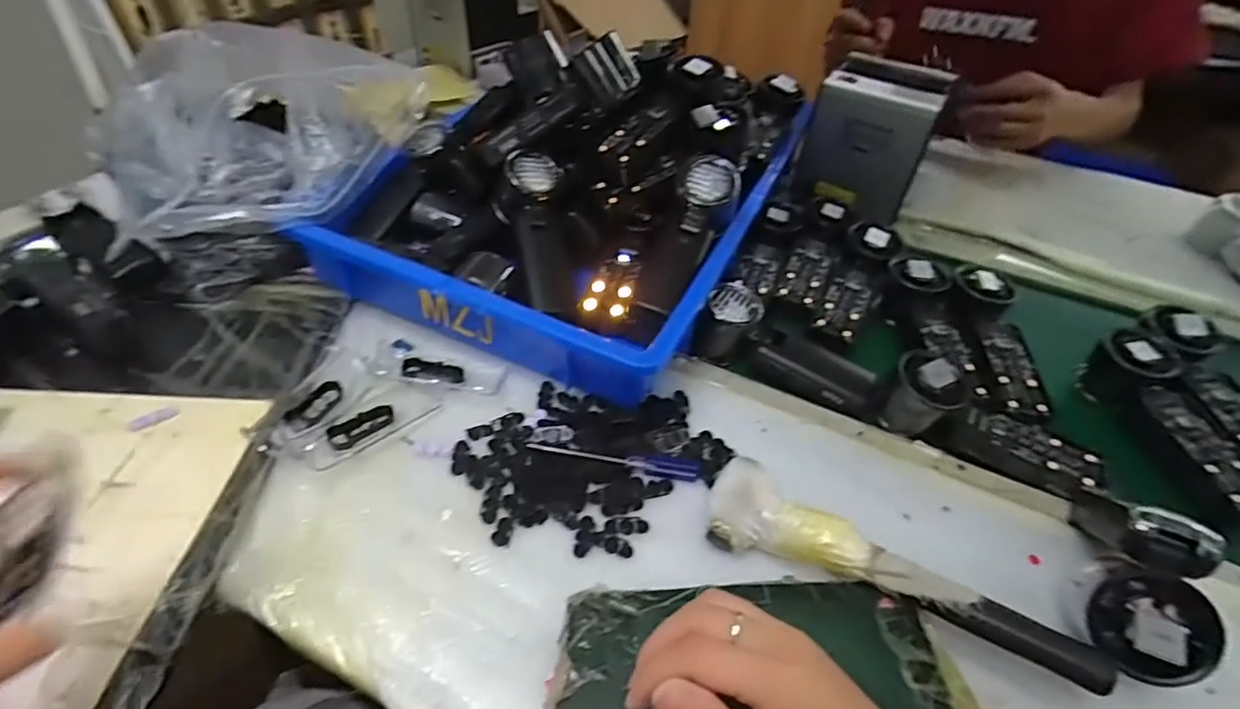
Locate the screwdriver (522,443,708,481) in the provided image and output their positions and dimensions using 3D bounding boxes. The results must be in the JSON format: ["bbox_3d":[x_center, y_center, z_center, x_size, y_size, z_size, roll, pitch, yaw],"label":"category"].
[{"bbox_3d":[-0.003,0.076,0.436,0.127,0.013,0.011,9,43,4],"label":"screwdriver"}]

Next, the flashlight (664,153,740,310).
[{"bbox_3d":[0.064,-0.106,0.531,0.052,0.046,0.142,18,78,14],"label":"flashlight"}]

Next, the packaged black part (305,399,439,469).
[{"bbox_3d":[-0.185,0.051,0.449,0.092,0.007,0.037,-29,52,-31],"label":"packaged black part"}]

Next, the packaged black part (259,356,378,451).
[{"bbox_3d":[-0.231,0.035,0.461,0.049,0.011,0.095,16,44,12],"label":"packaged black part"}]

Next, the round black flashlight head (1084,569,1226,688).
[{"bbox_3d":[0.282,0.143,0.319,0.054,0.023,0.055,27,69,37],"label":"round black flashlight head"}]

